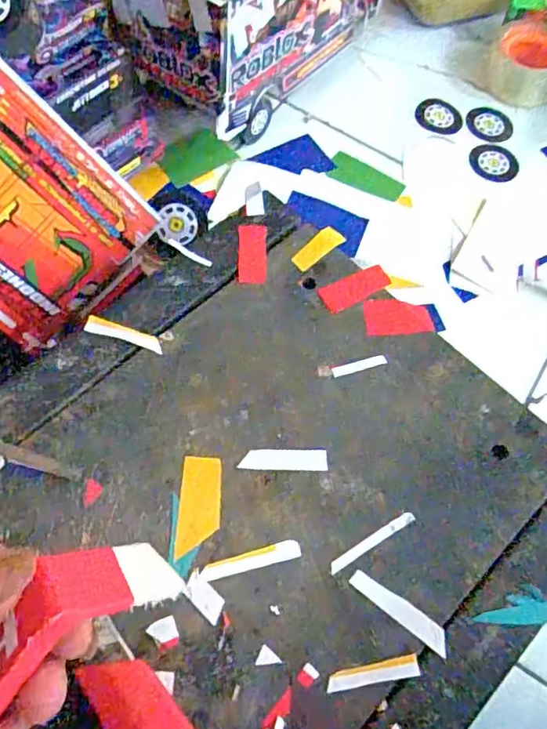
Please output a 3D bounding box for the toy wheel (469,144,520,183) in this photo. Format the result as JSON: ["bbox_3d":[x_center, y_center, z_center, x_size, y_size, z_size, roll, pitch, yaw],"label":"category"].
[{"bbox_3d":[0.254,-0.232,0.662,0.055,0.006,0.055,1,65,-2],"label":"toy wheel"}]

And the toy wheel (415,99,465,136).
[{"bbox_3d":[0.199,-0.297,0.686,0.056,0.005,0.056,1,65,-2],"label":"toy wheel"}]

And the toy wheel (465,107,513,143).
[{"bbox_3d":[0.259,-0.287,0.688,0.054,0.005,0.054,1,65,-2],"label":"toy wheel"}]

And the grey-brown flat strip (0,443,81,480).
[{"bbox_3d":[-0.133,0.044,0.286,0.077,0.004,0.008,14,66,4],"label":"grey-brown flat strip"}]

